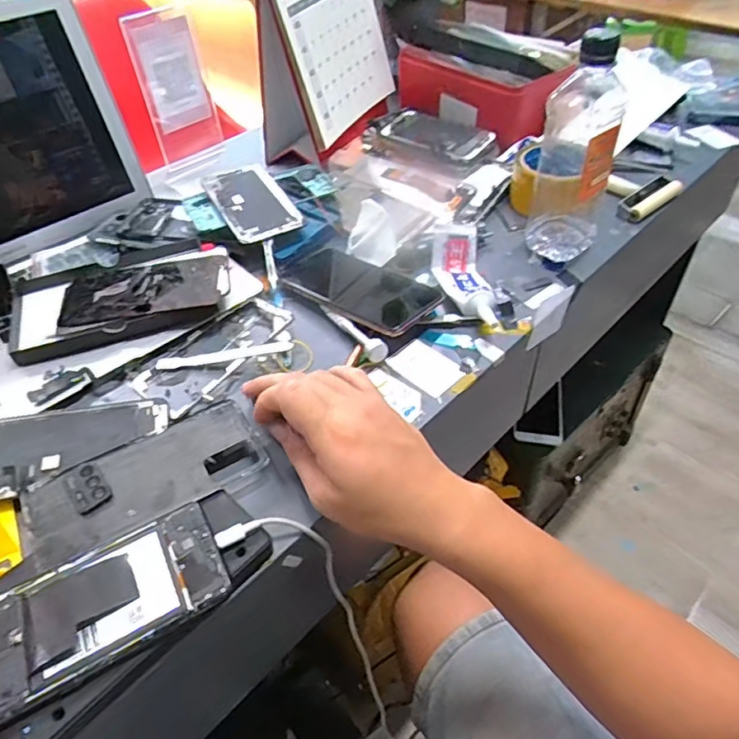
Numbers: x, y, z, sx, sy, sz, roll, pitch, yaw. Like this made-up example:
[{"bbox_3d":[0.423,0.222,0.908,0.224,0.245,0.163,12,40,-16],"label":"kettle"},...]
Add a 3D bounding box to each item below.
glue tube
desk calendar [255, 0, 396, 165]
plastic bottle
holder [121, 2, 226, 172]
[{"bbox_3d":[0.089,-0.084,0.515,0.046,0.039,0.120,-8,46,-3],"label":"glue tube"},{"bbox_3d":[-0.059,-0.410,0.693,0.108,0.201,0.208,13,49,16],"label":"desk calendar"},{"bbox_3d":[0.191,-0.201,0.513,0.067,0.189,0.063,13,49,16],"label":"plastic bottle"},{"bbox_3d":[-0.228,-0.328,0.663,0.078,0.182,0.051,-13,47,-8],"label":"holder"}]

